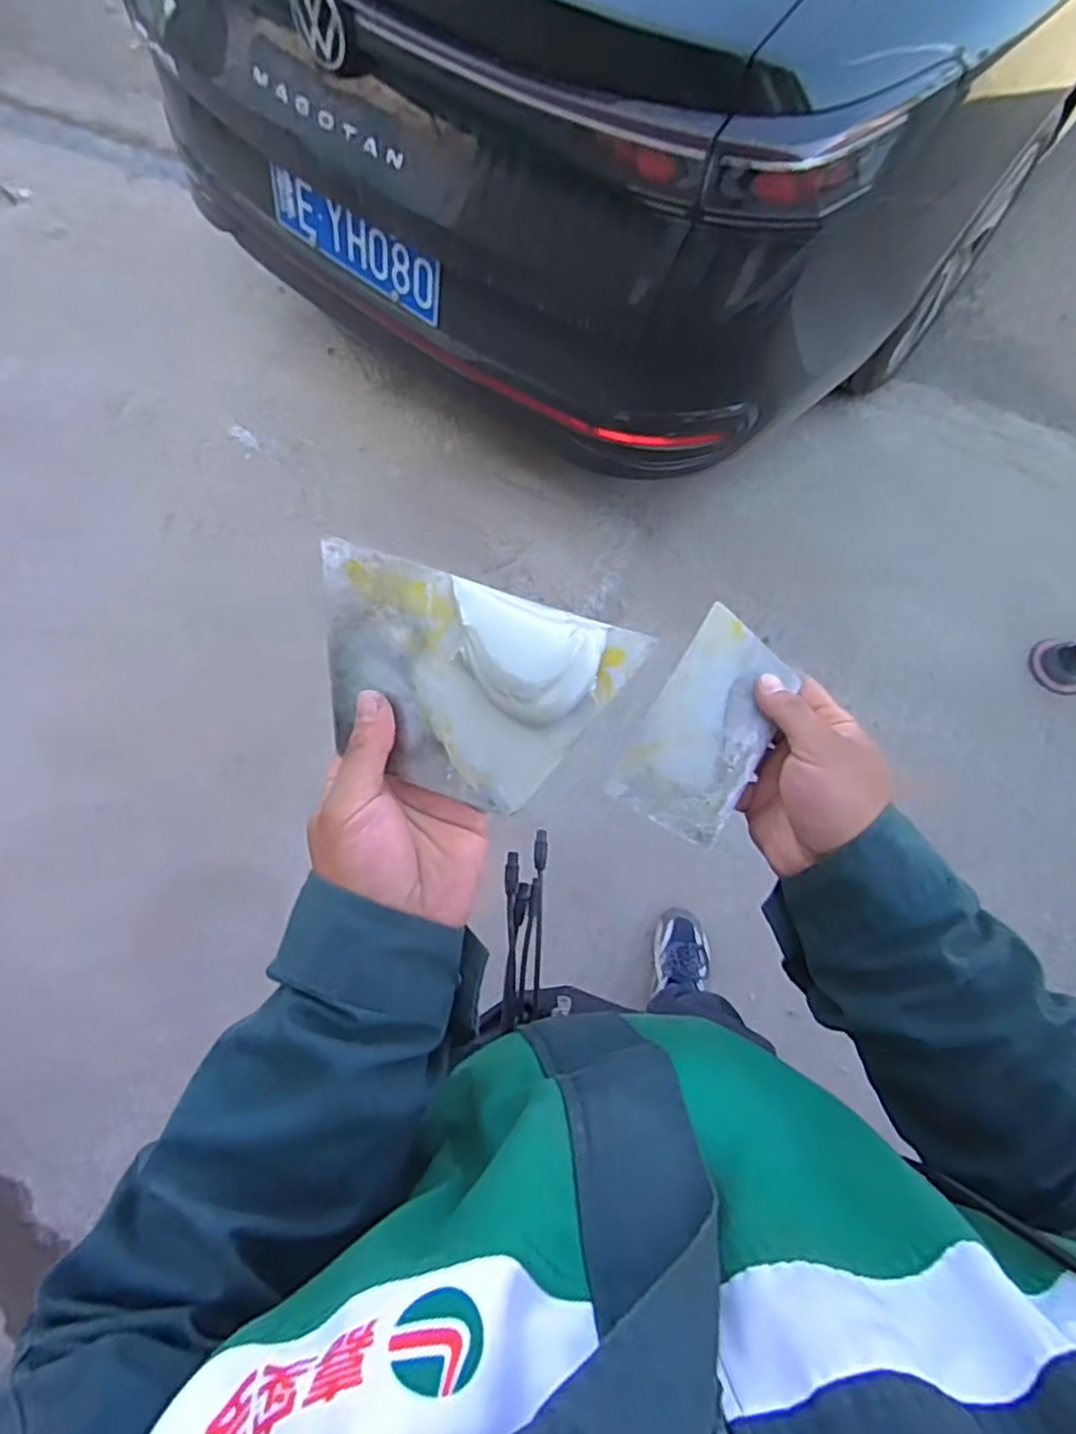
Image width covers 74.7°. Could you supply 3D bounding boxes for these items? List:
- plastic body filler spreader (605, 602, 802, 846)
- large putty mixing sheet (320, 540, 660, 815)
[{"bbox_3d":[0.107,0.004,0.441,0.073,0.006,0.138,29,83,17],"label":"plastic body filler spreader"},{"bbox_3d":[-0.043,-0.015,0.356,0.163,0.024,0.105,19,95,7],"label":"large putty mixing sheet"}]

